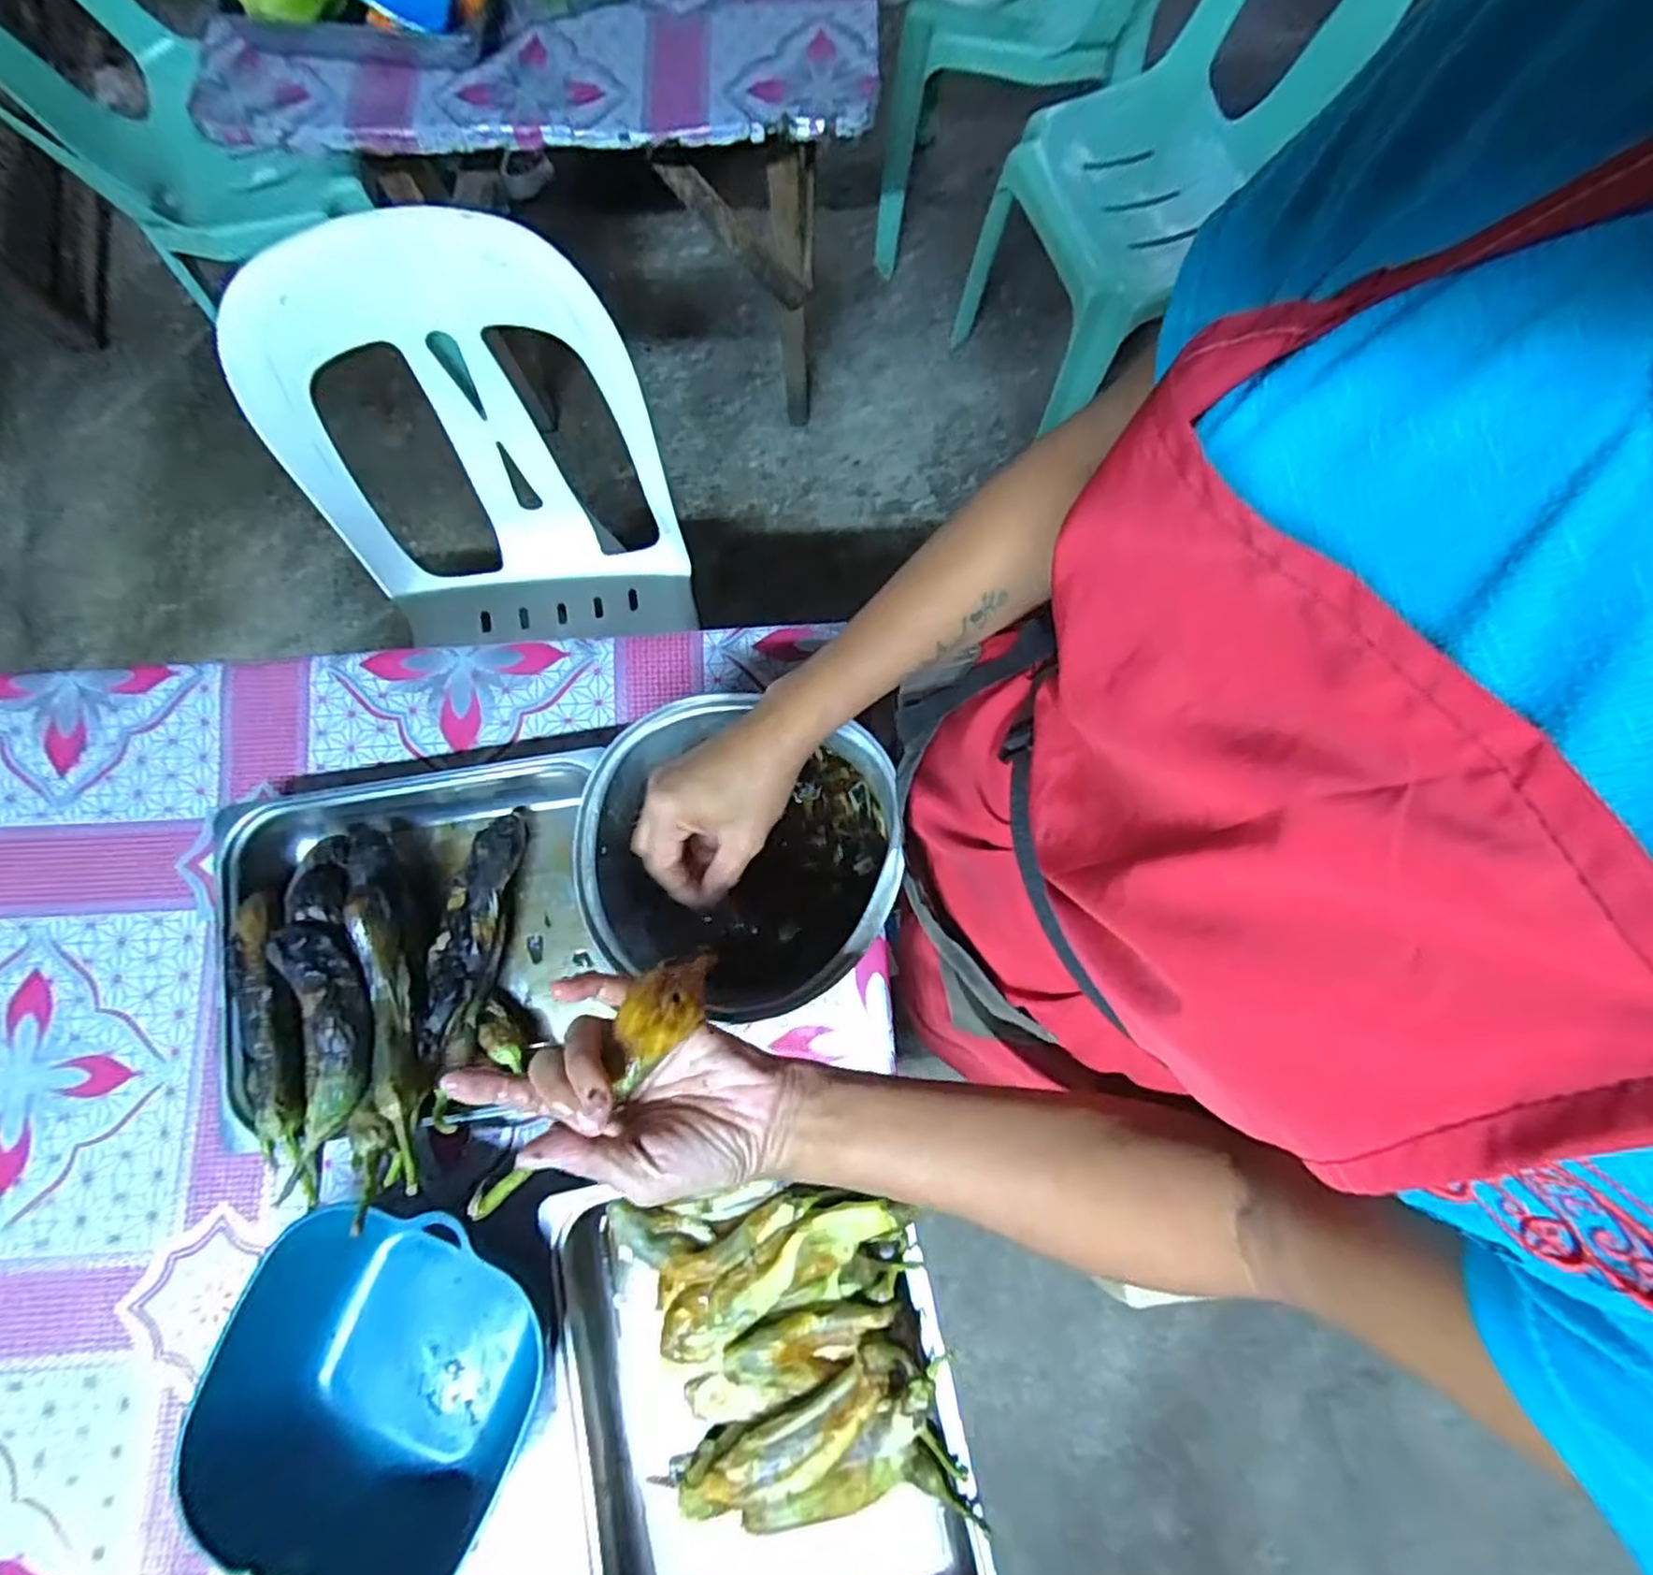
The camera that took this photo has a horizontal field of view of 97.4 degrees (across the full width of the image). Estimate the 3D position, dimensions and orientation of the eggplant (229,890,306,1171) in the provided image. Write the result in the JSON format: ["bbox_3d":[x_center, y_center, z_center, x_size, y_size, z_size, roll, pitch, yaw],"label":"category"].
[{"bbox_3d":[-0.410,0.169,0.533,0.049,0.035,0.188,-13,81,-2],"label":"eggplant"}]

